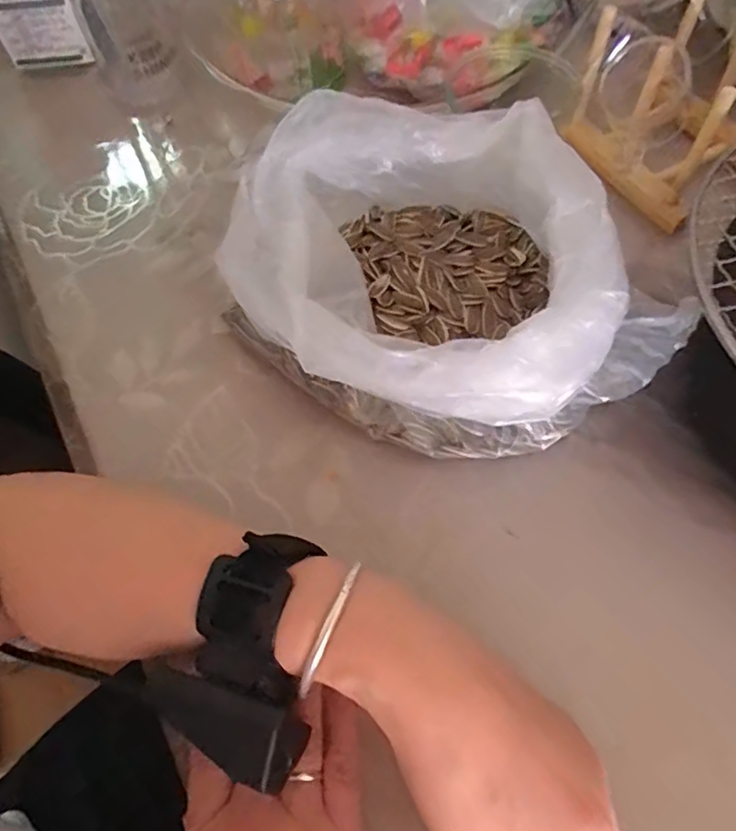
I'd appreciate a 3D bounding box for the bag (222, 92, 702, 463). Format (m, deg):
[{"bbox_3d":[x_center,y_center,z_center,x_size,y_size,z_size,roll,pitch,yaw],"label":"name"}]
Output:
[{"bbox_3d":[0.040,-0.077,0.349,0.216,0.104,0.217,-25,63,-12],"label":"bag"}]

